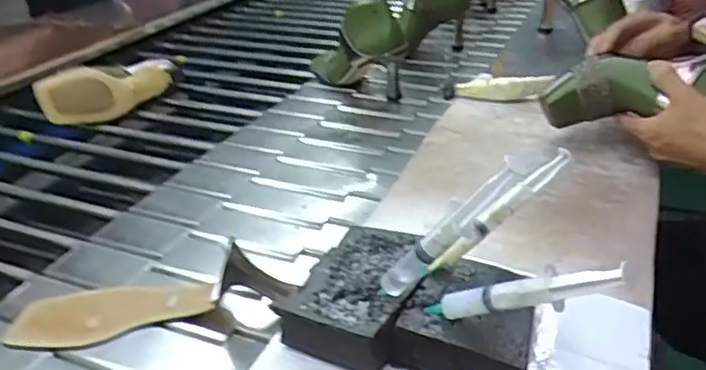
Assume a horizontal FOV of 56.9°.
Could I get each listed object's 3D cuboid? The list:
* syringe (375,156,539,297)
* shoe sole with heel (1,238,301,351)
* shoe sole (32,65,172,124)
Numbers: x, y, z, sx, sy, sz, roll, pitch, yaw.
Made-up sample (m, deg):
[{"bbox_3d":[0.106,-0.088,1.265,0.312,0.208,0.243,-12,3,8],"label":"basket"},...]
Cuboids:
[{"bbox_3d":[0.061,0.029,0.415,0.019,0.142,0.018,42,38,4],"label":"syringe"},{"bbox_3d":[-0.174,0.090,0.571,0.237,0.058,0.061,-6,28,-9],"label":"shoe sole with heel"},{"bbox_3d":[-0.371,-0.146,1.000,0.058,0.087,0.199,20,34,34],"label":"shoe sole"}]

